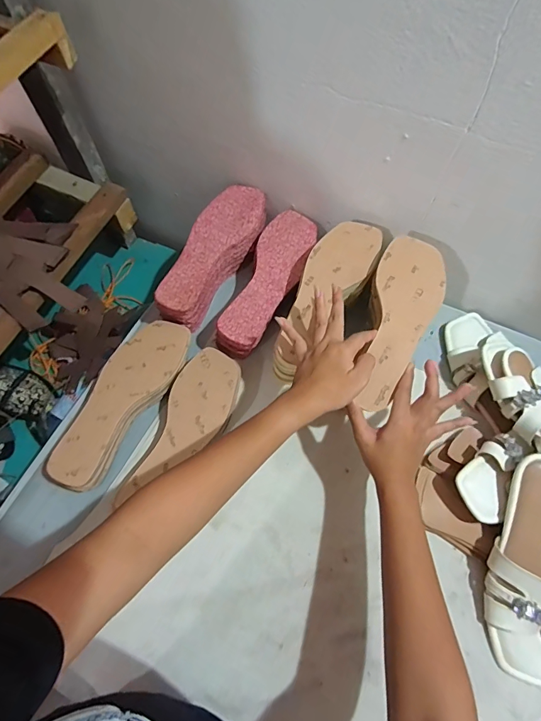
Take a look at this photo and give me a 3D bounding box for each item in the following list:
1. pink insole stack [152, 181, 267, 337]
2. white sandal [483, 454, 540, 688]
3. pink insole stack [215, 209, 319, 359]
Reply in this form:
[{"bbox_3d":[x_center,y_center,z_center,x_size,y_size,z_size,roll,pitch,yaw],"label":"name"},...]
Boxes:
[{"bbox_3d":[-0.091,-0.160,0.631,0.082,0.085,0.239,26,69,12],"label":"pink insole stack"},{"bbox_3d":[0.312,0.238,0.459,0.102,0.048,0.247,10,80,6],"label":"white sandal"},{"bbox_3d":[-0.001,-0.117,0.613,0.089,0.064,0.242,20,68,10],"label":"pink insole stack"}]

